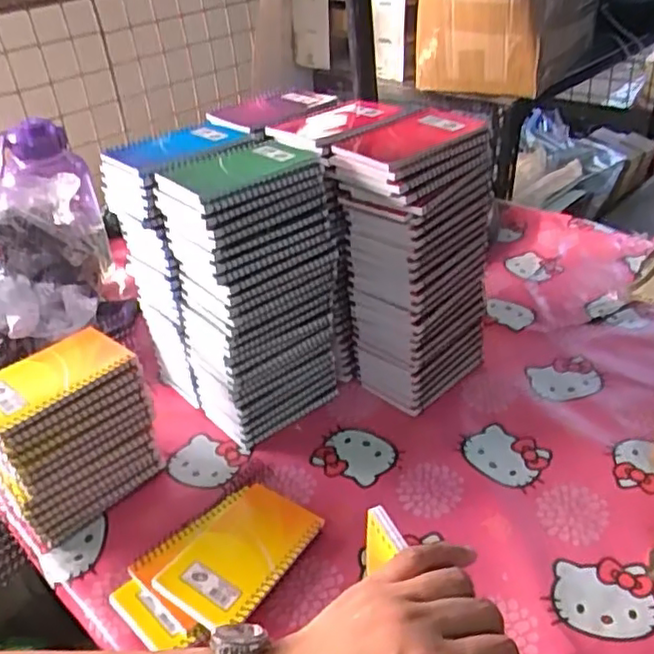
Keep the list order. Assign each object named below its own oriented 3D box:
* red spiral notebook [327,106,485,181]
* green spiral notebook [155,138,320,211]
[{"bbox_3d":[0.081,-0.184,0.633,0.142,0.019,0.097,-25,39,-28],"label":"red spiral notebook"},{"bbox_3d":[-0.084,-0.149,0.610,0.140,0.009,0.103,-31,41,-33],"label":"green spiral notebook"}]

